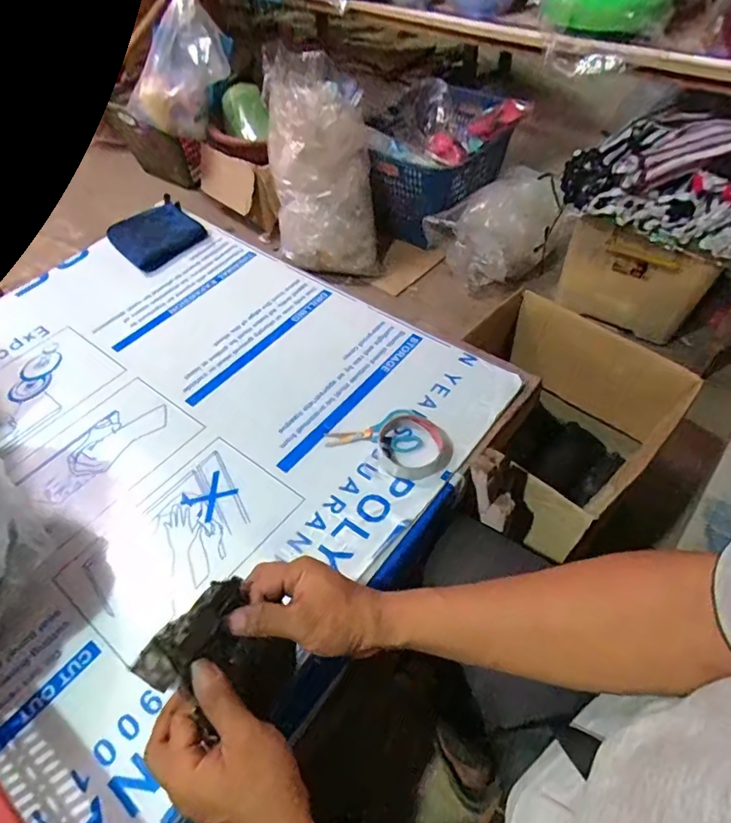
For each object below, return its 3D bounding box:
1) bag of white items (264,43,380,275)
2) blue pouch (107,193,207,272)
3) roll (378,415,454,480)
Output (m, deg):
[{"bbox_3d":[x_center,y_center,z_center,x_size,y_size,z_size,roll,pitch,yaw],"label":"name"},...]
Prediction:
[{"bbox_3d":[-0.127,-0.685,1.496,0.296,0.571,0.195,-20,34,-14],"label":"bag of white items"},{"bbox_3d":[-0.400,-0.340,0.967,0.149,0.046,0.139,-38,60,-25],"label":"blue pouch"},{"bbox_3d":[0.064,0.046,0.649,0.094,0.016,0.087,-1,52,1],"label":"roll"}]

